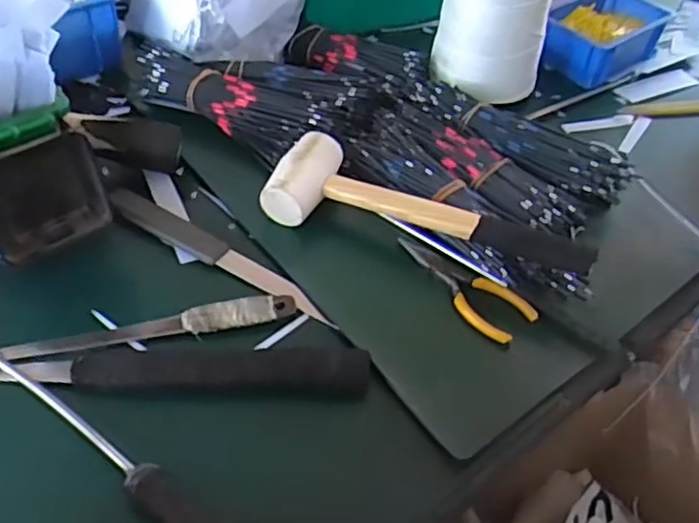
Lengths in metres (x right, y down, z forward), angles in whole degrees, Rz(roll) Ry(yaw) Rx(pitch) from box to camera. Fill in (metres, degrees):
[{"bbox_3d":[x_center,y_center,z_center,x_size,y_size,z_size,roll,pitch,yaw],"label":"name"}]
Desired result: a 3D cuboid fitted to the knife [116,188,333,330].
[{"bbox_3d":[-0.102,-0.006,0.522,0.219,0.011,0.027,26,50,19],"label":"knife"}]

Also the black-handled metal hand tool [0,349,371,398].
[{"bbox_3d":[-0.122,0.069,0.436,0.267,0.027,0.032,3,47,-2],"label":"black-handled metal hand tool"}]

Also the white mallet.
[{"bbox_3d":[0.062,-0.045,0.536,0.253,0.043,0.080,15,47,9],"label":"white mallet"}]

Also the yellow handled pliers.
[{"bbox_3d":[0.085,0.015,0.514,0.043,0.008,0.123,-31,57,-29],"label":"yellow handled pliers"}]

